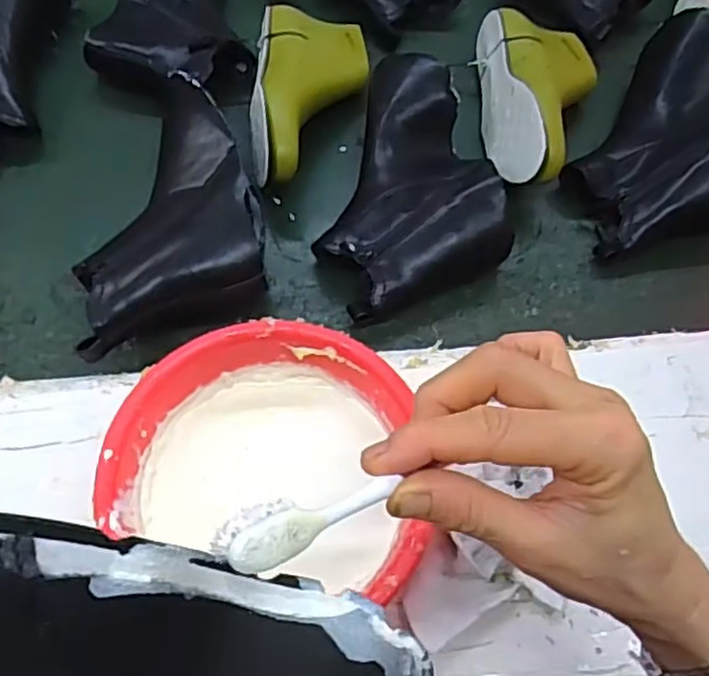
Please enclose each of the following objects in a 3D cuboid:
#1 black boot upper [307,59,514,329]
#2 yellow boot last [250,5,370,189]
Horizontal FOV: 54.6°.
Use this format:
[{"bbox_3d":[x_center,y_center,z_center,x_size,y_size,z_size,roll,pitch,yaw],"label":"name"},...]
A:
[{"bbox_3d":[0.065,-0.130,0.600,0.152,0.060,0.262,12,62,5],"label":"black boot upper"},{"bbox_3d":[-0.043,-0.224,0.643,0.102,0.071,0.215,3,61,0],"label":"yellow boot last"}]

